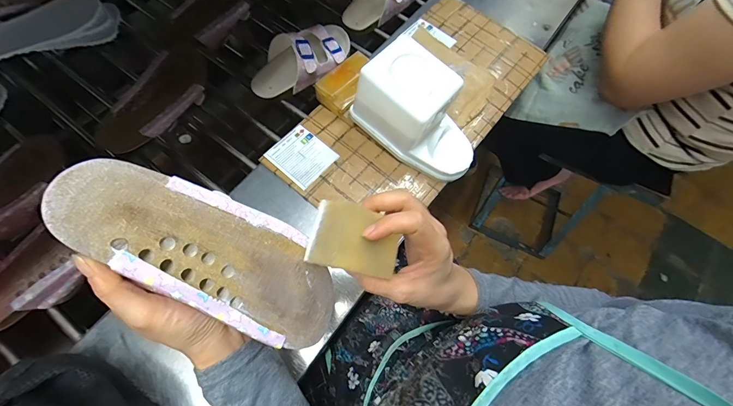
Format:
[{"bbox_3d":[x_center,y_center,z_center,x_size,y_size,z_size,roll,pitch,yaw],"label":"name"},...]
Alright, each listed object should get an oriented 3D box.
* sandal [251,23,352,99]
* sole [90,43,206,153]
[{"bbox_3d":[-0.109,-0.259,0.573,0.090,0.070,0.211,41,70,15],"label":"sandal"},{"bbox_3d":[-0.344,-0.175,0.538,0.087,0.044,0.226,28,67,10],"label":"sole"}]

